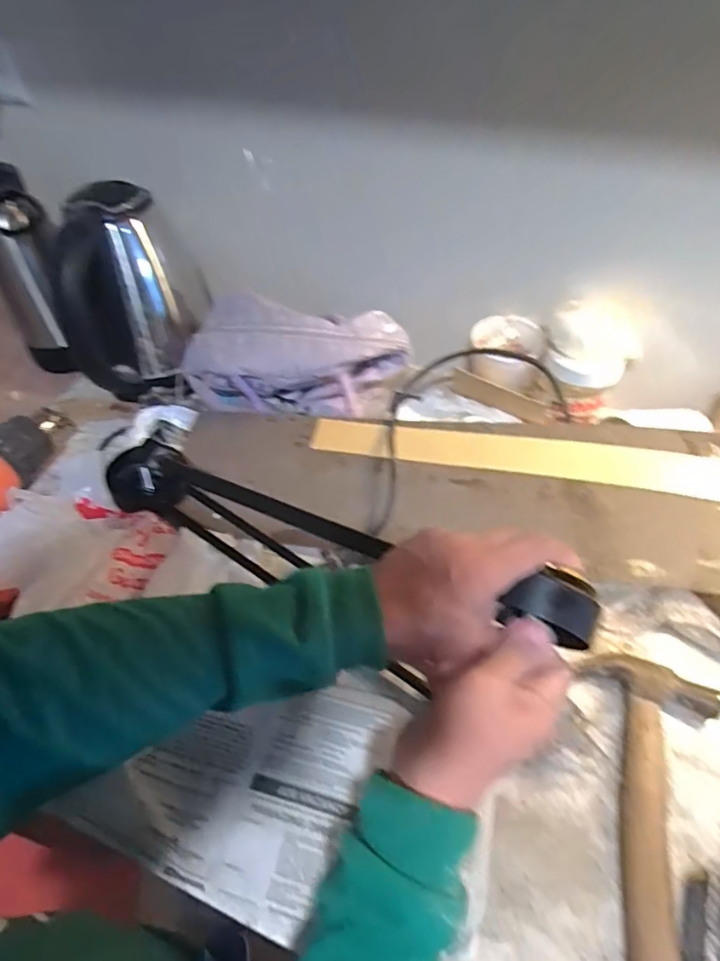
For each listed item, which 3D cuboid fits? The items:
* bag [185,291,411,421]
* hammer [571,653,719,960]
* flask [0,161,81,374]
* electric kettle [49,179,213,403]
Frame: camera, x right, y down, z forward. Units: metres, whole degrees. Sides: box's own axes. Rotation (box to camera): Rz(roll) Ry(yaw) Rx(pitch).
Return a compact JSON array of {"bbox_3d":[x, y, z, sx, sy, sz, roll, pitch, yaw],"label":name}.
[{"bbox_3d":[-0.082,-0.124,0.596,0.256,0.131,0.088,4,48,5],"label":"bag"},{"bbox_3d":[0.198,0.251,0.351,0.092,0.028,0.280,9,49,10],"label":"hammer"},{"bbox_3d":[-0.393,-0.247,0.652,0.079,0.237,0.068,-30,54,-23],"label":"flask"},{"bbox_3d":[-0.256,-0.212,0.622,0.151,0.196,0.143,-13,49,-10],"label":"electric kettle"}]

